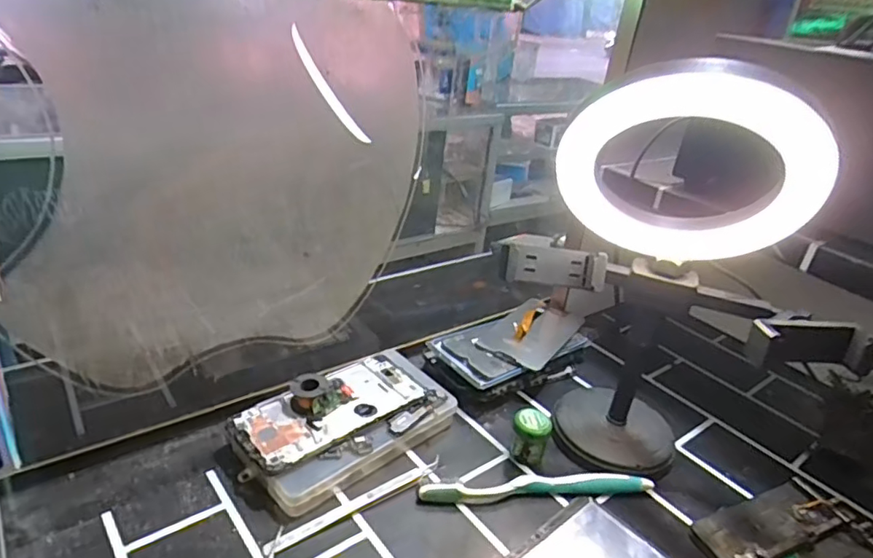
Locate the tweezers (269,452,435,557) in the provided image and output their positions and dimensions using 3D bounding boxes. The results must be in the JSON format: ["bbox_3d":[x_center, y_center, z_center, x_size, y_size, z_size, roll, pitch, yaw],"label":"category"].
[{"bbox_3d":[-0.056,0.164,0.425,0.146,0.007,0.012,-14,34,-35],"label":"tweezers"}]

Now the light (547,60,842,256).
[{"bbox_3d":[0.156,-0.065,0.354,0.143,0.153,0.022,36,60,-24],"label":"light"}]

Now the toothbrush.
[{"bbox_3d":[0.078,0.162,0.448,0.181,0.016,0.017,2,28,-10],"label":"toothbrush"}]

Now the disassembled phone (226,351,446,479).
[{"bbox_3d":[-0.084,0.105,0.477,0.154,0.006,0.074,-19,37,-37],"label":"disassembled phone"}]

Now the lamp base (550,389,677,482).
[{"bbox_3d":[0.158,0.131,0.510,0.106,0.030,0.102,17,29,19],"label":"lamp base"}]

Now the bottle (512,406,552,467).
[{"bbox_3d":[0.078,0.132,0.480,0.029,0.043,0.028,12,28,10],"label":"bottle"}]

